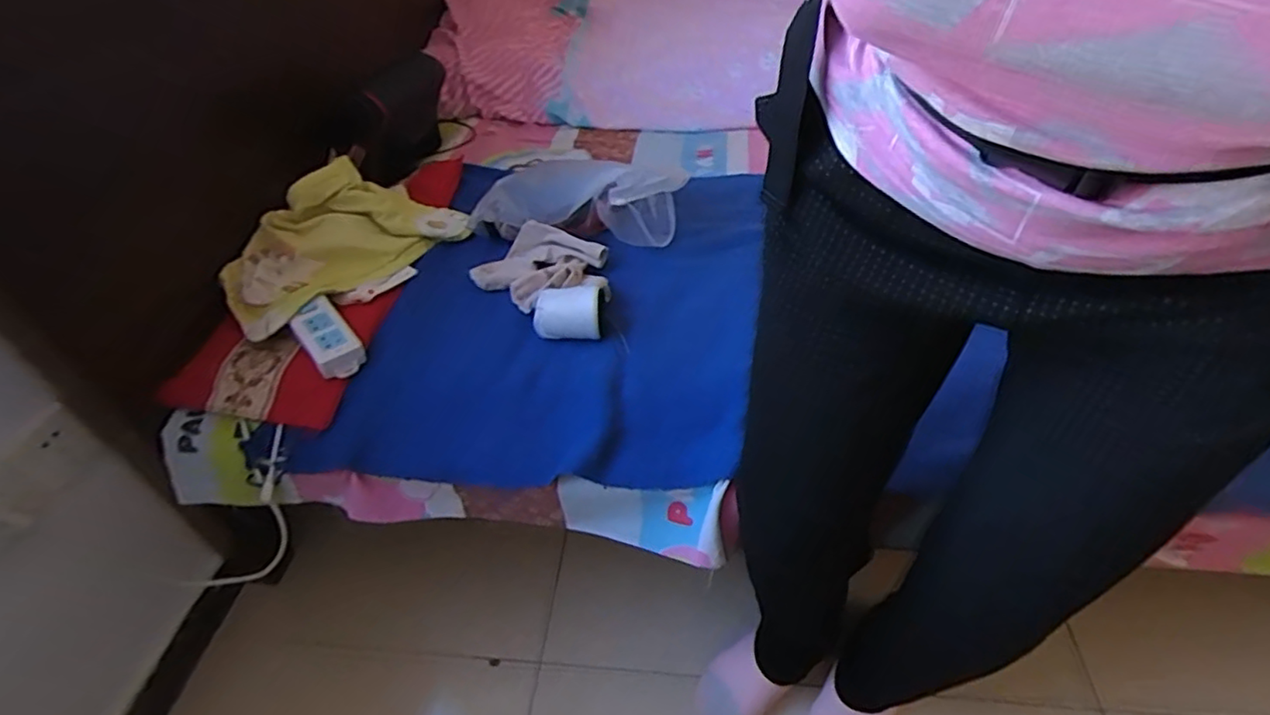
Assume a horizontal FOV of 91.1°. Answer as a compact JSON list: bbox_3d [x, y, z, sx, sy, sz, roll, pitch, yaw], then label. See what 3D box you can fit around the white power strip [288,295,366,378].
[{"bbox_3d":[-0.409,-0.027,0.822,0.062,0.023,0.121,-29,71,-35],"label":"white power strip"}]

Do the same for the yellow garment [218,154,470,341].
[{"bbox_3d":[-0.449,-0.190,0.937,0.185,0.129,0.368,28,52,29],"label":"yellow garment"}]

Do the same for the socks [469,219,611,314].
[{"bbox_3d":[-0.139,-0.134,0.937,0.212,0.057,0.143,5,45,9],"label":"socks"}]

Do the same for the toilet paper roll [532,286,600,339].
[{"bbox_3d":[-0.090,-0.062,0.867,0.090,0.062,0.072,5,45,10],"label":"toilet paper roll"}]

